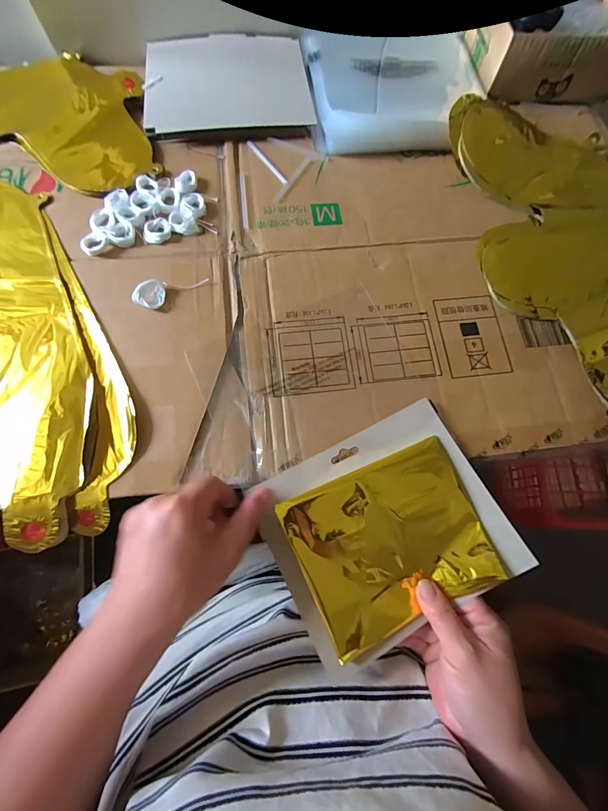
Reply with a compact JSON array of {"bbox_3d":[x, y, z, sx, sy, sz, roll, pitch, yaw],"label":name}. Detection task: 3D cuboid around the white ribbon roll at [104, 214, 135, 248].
[{"bbox_3d":[-0.196,-0.187,0.376,0.027,0.009,0.031,13,72,2],"label":"white ribbon roll"}]

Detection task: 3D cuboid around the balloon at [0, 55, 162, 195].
[{"bbox_3d":[-0.388,-0.356,0.433,0.427,0.039,0.217,4,72,-1],"label":"balloon"}]

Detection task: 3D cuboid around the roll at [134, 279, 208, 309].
[{"bbox_3d":[-0.138,-0.122,0.354,0.072,0.014,0.026,-35,77,-12],"label":"roll"}]

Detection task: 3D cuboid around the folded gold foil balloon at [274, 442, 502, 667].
[{"bbox_3d":[0.074,0.114,0.294,0.154,0.018,0.127,-21,83,-8],"label":"folded gold foil balloon"}]

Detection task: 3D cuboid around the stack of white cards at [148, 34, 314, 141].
[{"bbox_3d":[-0.103,-0.427,0.457,0.204,0.013,0.176,-10,73,-5],"label":"stack of white cards"}]

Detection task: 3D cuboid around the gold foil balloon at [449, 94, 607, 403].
[{"bbox_3d":[0.310,-0.156,0.372,0.215,0.033,0.429,-7,72,-4],"label":"gold foil balloon"}]

